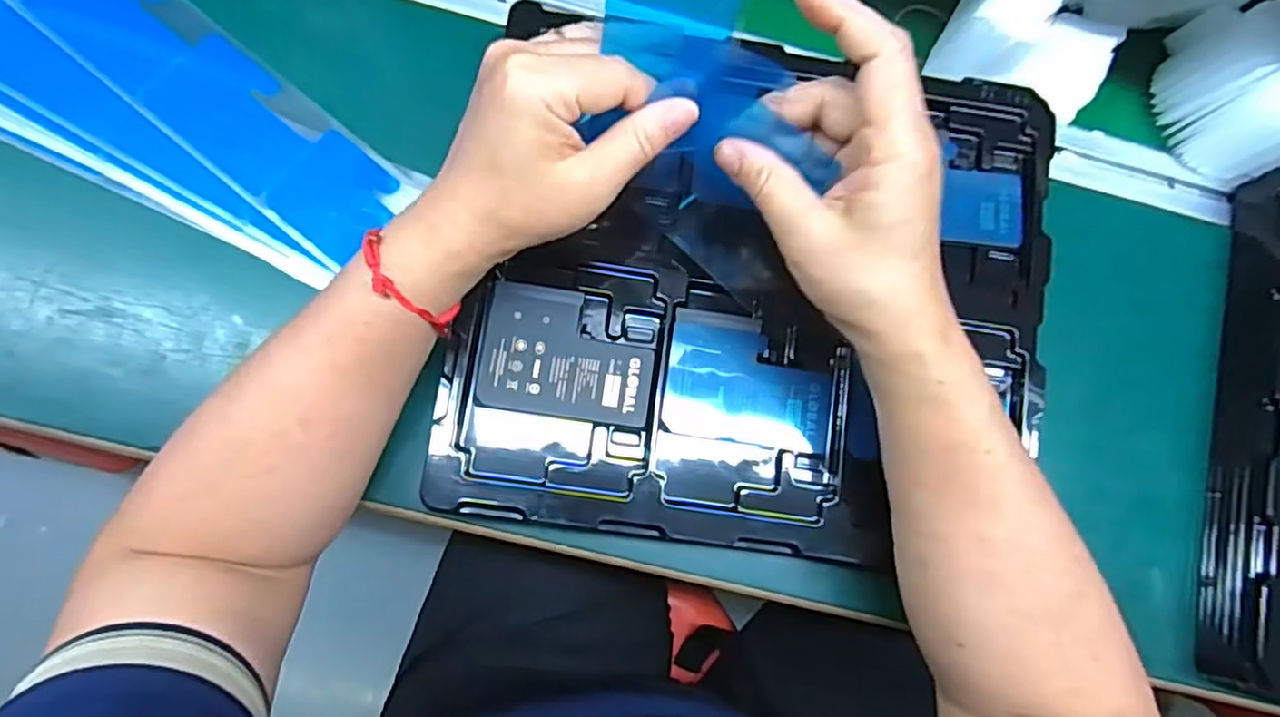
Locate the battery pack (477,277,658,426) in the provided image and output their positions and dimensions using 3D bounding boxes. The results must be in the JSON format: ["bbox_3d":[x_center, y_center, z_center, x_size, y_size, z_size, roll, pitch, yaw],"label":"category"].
[{"bbox_3d":[-0.037,-0.003,0.363,0.087,0.004,0.065,9,78,-5],"label":"battery pack"}]

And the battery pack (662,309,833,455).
[{"bbox_3d":[0.059,0.012,0.371,0.088,0.005,0.066,9,78,-5],"label":"battery pack"}]

